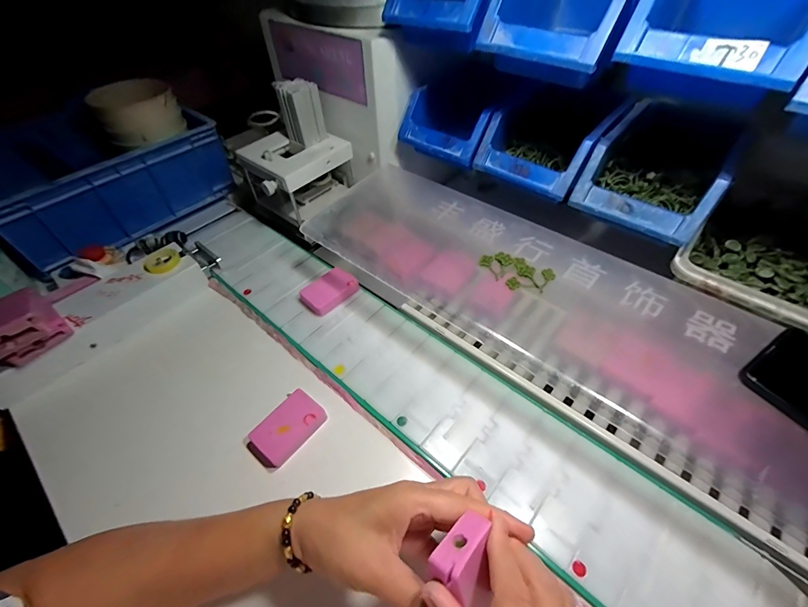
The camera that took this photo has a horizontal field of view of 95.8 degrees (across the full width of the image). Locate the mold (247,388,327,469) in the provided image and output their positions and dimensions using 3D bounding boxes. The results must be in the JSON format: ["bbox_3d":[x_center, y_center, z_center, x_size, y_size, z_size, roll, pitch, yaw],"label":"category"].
[{"bbox_3d":[-0.120,0.127,0.372,0.044,0.017,0.072,30,56,24],"label":"mold"}]

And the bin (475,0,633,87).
[{"bbox_3d":[0.172,-0.303,0.373,0.126,0.070,0.191,30,56,24],"label":"bin"}]

